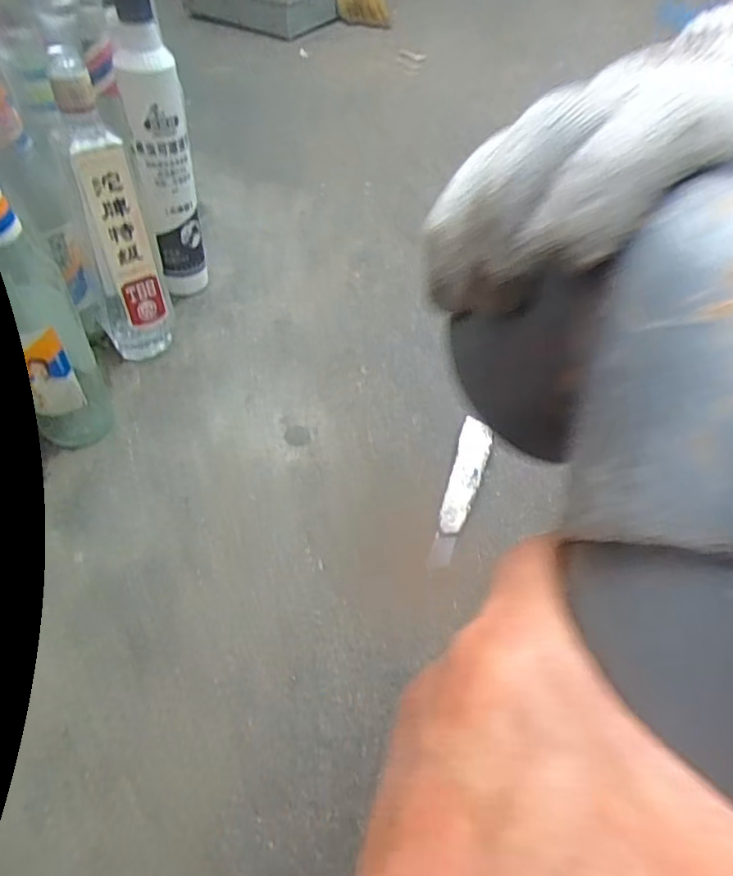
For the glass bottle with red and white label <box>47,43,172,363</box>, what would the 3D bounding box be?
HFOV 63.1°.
[{"bbox_3d":[-0.236,-0.194,0.565,0.059,0.282,0.047,-14,52,-18],"label":"glass bottle with red and white label"}]

